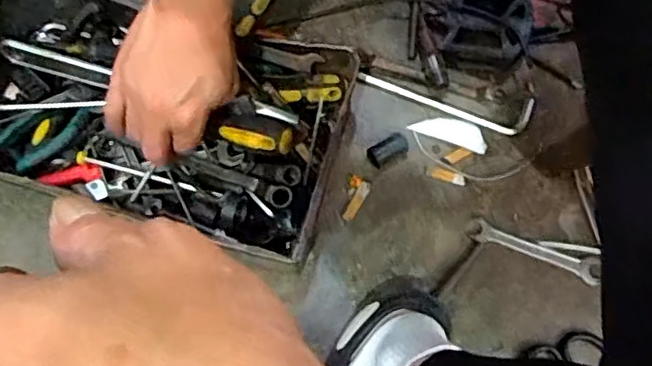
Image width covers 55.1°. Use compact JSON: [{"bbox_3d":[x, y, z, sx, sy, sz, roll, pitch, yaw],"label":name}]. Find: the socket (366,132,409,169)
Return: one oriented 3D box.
[{"bbox_3d":[0.068,-0.037,0.688,0.048,0.019,0.027,-29,79,-8],"label":"socket"}]

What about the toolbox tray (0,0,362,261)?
[{"bbox_3d":[-0.183,-0.078,0.622,0.377,0.130,0.200,18,76,3],"label":"toolbox tray"}]

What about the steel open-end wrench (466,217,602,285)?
[{"bbox_3d":[0.223,0.072,0.665,0.140,0.005,0.027,19,76,3],"label":"steel open-end wrench"}]

